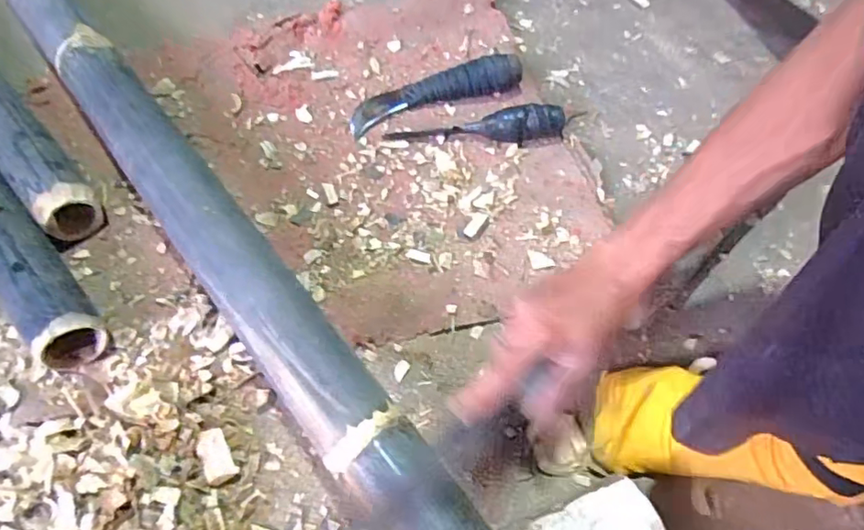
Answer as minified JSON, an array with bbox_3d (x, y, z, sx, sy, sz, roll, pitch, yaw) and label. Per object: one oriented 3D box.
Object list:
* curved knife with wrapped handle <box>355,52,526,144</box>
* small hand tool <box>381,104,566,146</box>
[{"bbox_3d":[0.000,-0.210,0.665,0.209,0.038,0.063,-18,62,-9],"label":"curved knife with wrapped handle"},{"bbox_3d":[0.048,-0.153,0.639,0.197,0.035,0.031,-5,61,-2],"label":"small hand tool"}]

